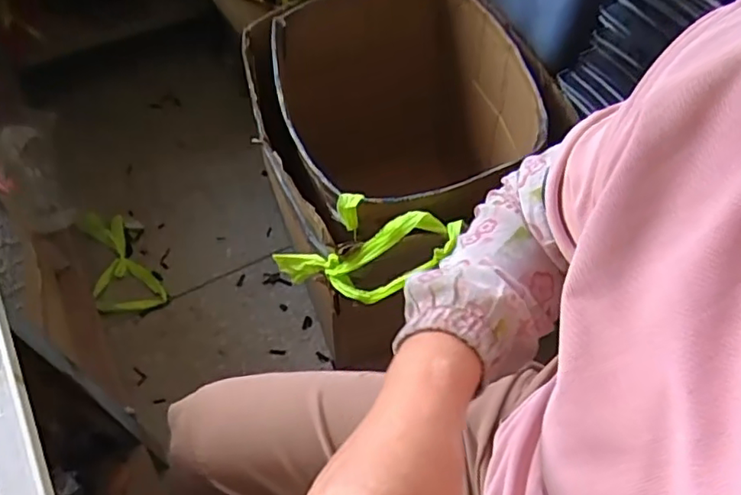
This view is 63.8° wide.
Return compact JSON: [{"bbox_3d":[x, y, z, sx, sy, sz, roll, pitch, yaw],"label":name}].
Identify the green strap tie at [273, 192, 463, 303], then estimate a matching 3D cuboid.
[{"bbox_3d":[-0.017,0.007,0.879,0.292,0.110,0.134,-16,54,21],"label":"green strap tie"}]

